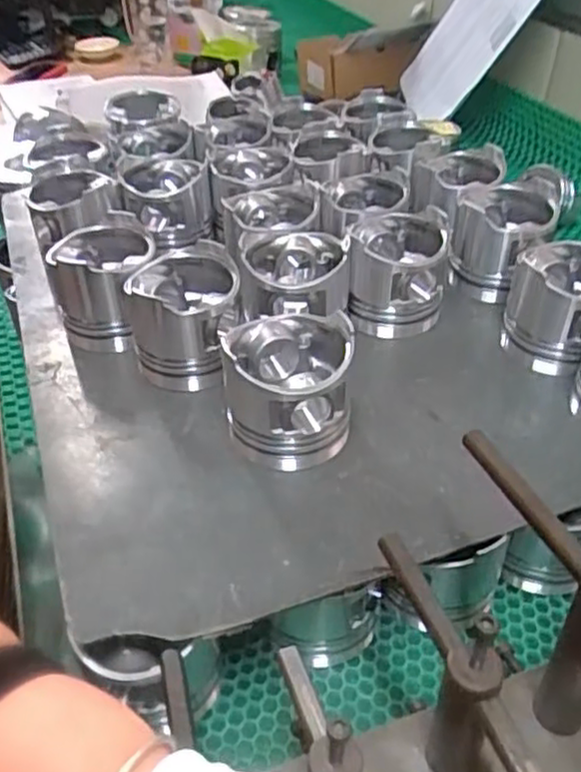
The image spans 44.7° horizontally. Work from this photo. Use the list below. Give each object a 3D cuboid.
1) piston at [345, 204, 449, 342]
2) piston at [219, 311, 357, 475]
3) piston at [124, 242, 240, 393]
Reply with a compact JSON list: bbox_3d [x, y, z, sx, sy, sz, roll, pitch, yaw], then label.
[{"bbox_3d":[0.098,-0.109,0.659,0.094,0.080,0.109,6,40,9],"label":"piston"},{"bbox_3d":[-0.006,0.004,0.541,0.101,0.077,0.097,2,40,3],"label":"piston"},{"bbox_3d":[-0.093,-0.059,0.606,0.093,0.083,0.104,0,40,2],"label":"piston"}]

